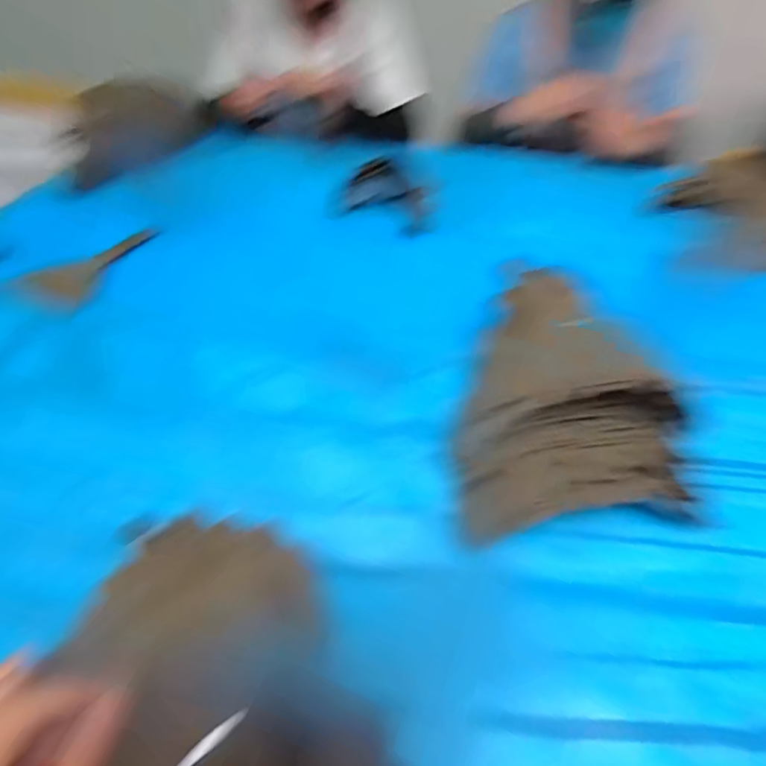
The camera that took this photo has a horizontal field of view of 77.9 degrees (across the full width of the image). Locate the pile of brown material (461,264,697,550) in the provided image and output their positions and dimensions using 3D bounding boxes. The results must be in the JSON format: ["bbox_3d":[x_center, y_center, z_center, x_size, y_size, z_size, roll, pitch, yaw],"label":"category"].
[{"bbox_3d":[0.154,0.018,0.412,0.188,0.146,0.202,-1,43,-5],"label":"pile of brown material"}]

